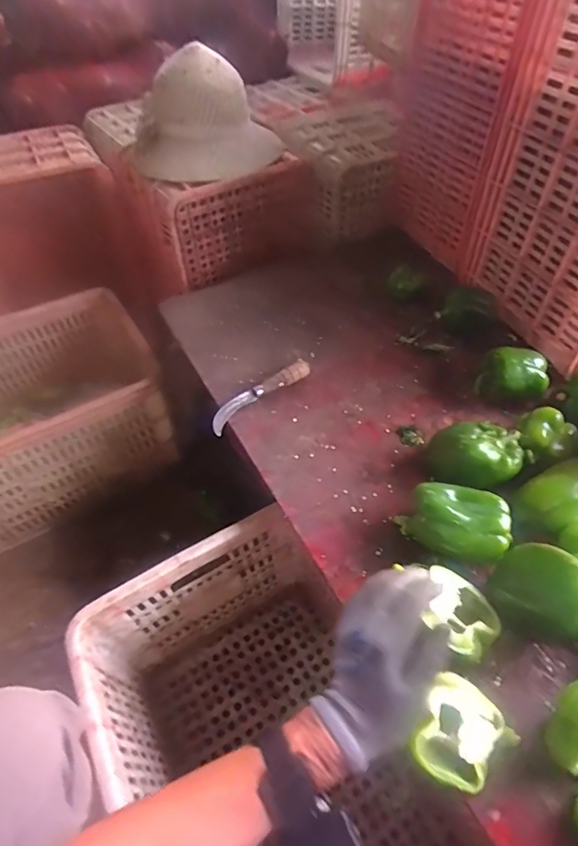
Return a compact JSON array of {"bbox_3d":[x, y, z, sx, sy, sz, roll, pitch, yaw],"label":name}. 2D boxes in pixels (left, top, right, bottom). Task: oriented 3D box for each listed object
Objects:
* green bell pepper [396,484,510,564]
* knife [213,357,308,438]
[{"bbox_3d":[0.195,0.121,0.556,0.124,0.074,0.081,15,52,14],"label":"green bell pepper"},{"bbox_3d":[-0.045,-0.053,0.761,0.197,0.022,0.044,-37,58,-26],"label":"knife"}]

